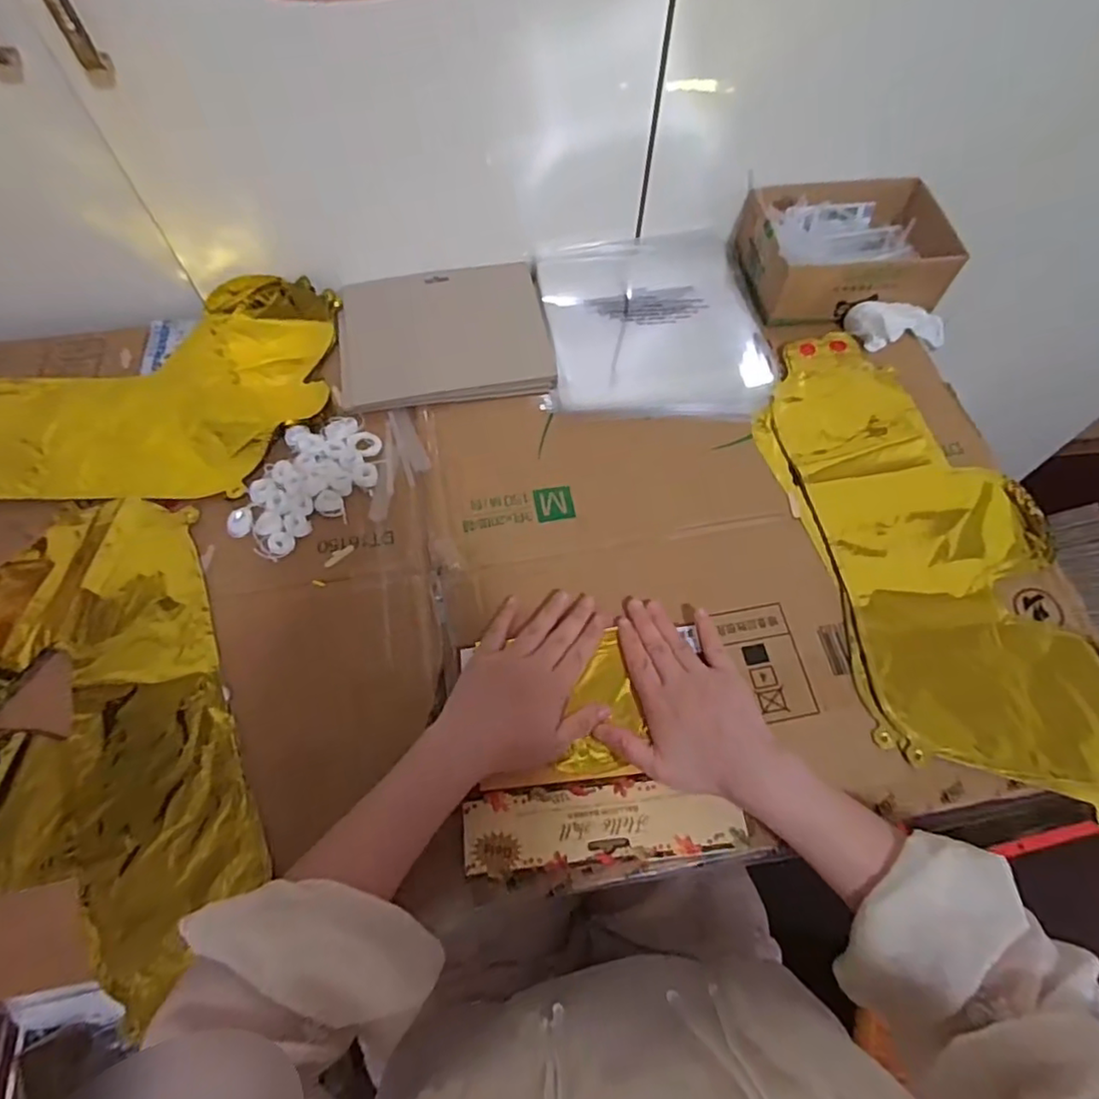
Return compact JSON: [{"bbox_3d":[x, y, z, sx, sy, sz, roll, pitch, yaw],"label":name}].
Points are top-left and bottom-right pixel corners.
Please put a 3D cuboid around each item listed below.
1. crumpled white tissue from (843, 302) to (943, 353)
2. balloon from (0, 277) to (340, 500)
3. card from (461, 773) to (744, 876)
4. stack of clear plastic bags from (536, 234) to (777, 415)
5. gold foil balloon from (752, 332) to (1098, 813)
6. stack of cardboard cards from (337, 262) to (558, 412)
[{"bbox_3d":[0.361,-0.226,0.632,0.110,0.035,0.042,0,63,-15],"label":"crumpled white tissue"},{"bbox_3d":[-0.413,-0.147,0.580,0.407,0.025,0.237,-4,64,-3],"label":"balloon"},{"bbox_3d":[0.038,0.186,0.428,0.188,0.007,0.052,-4,64,-3],"label":"card"},{"bbox_3d":[0.102,-0.227,0.620,0.215,0.016,0.227,-2,64,-2],"label":"stack of clear plastic bags"},{"bbox_3d":[0.314,-0.006,0.519,0.209,0.011,0.435,-14,65,-8],"label":"gold foil balloon"},{"bbox_3d":[-0.102,-0.212,0.615,0.201,0.013,0.158,-8,65,-5],"label":"stack of cardboard cards"}]

